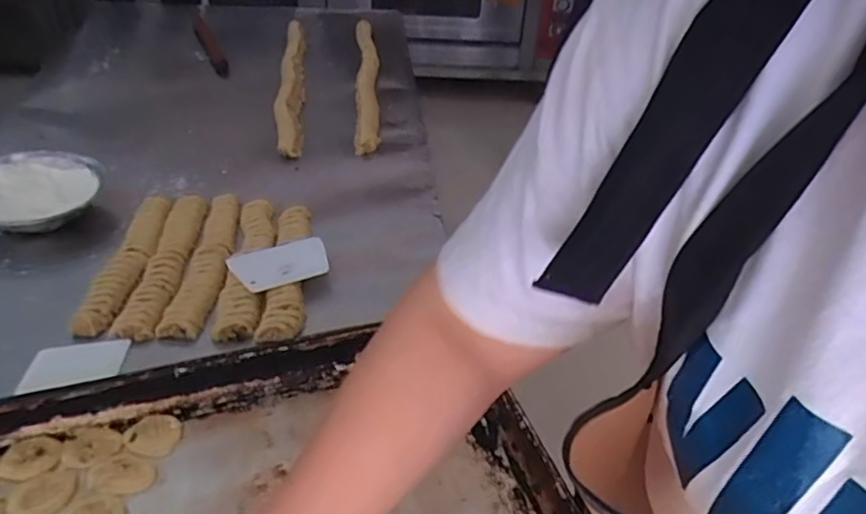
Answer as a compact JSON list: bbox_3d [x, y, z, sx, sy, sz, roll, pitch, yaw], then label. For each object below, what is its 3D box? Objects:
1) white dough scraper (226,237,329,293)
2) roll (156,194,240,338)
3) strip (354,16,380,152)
[{"bbox_3d":[-0.203,0.009,0.831,0.129,0.011,0.086,-17,44,-26],"label":"white dough scraper"},{"bbox_3d":[-0.313,0.000,0.863,0.062,0.029,0.314,1,38,-3],"label":"roll"},{"bbox_3d":[-0.142,-0.393,1.325,0.054,0.042,0.605,-2,45,-5],"label":"strip"}]

